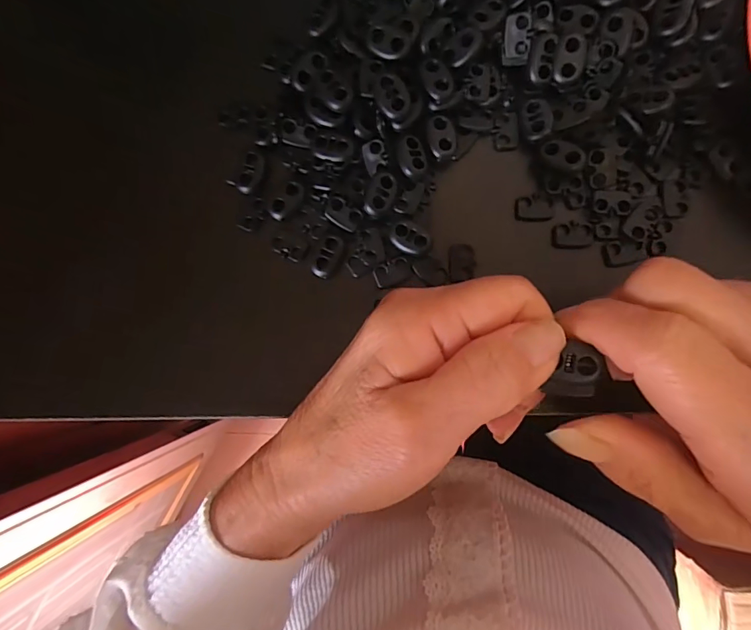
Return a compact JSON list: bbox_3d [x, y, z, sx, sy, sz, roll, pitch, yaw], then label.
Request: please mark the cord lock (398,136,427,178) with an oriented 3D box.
[{"bbox_3d":[0.017,-0.075,0.203,0.013,0.004,0.019,-13,86,4],"label":"cord lock"}]

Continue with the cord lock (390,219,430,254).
[{"bbox_3d":[0.016,-0.036,0.205,0.019,0.007,0.012,25,89,5],"label":"cord lock"}]

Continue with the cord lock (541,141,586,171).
[{"bbox_3d":[0.086,-0.073,0.199,0.020,0.006,0.010,33,90,5],"label":"cord lock"}]

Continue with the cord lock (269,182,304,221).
[{"bbox_3d":[-0.043,-0.055,0.210,0.010,0.004,0.020,40,90,5],"label":"cord lock"}]

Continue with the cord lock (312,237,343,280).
[{"bbox_3d":[-0.023,-0.028,0.209,0.009,0.005,0.020,25,89,5],"label":"cord lock"}]

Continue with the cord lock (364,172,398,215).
[{"bbox_3d":[0.003,-0.056,0.204,0.011,0.010,0.020,26,89,5],"label":"cord lock"}]

